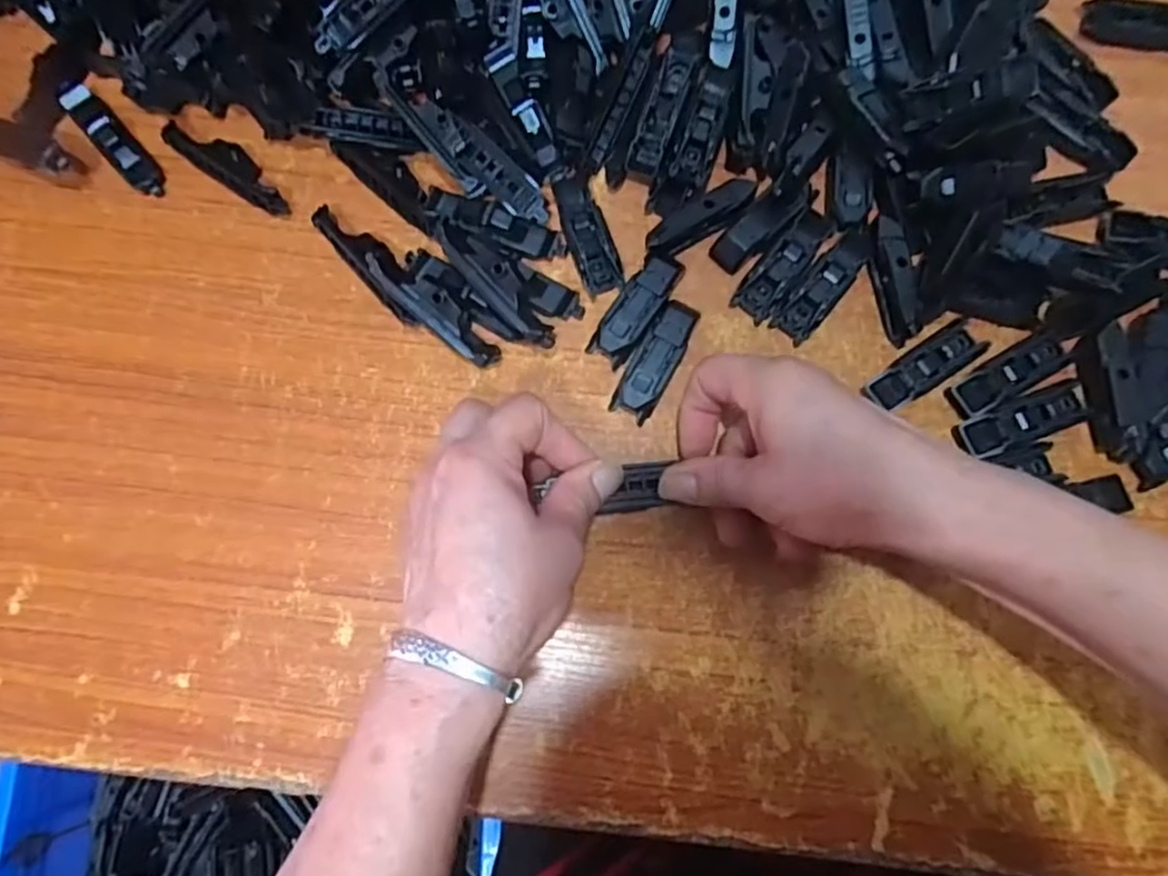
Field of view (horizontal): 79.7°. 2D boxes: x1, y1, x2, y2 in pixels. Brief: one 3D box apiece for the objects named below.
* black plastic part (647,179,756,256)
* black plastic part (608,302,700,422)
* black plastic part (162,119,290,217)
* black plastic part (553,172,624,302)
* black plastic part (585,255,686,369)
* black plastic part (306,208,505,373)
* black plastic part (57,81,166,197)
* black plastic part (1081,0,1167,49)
[{"bbox_3d":[0.061,-0.117,0.364,0.063,0.010,0.016,-32,79,-7],"label":"black plastic part"},{"bbox_3d":[0.038,-0.041,0.359,0.022,0.014,0.066,29,79,6],"label":"black plastic part"},{"bbox_3d":[-0.195,-0.150,0.385,0.078,0.016,0.021,31,79,6],"label":"black plastic part"},{"bbox_3d":[0.002,-0.110,0.373,0.022,0.011,0.066,-18,78,-4],"label":"black plastic part"},{"bbox_3d":[0.028,-0.068,0.363,0.022,0.012,0.065,35,80,7],"label":"black plastic part"},{"bbox_3d":[-0.095,-0.079,0.361,0.122,0.025,0.024,40,80,8],"label":"black plastic part"},{"bbox_3d":[-0.263,-0.167,0.385,0.017,0.017,0.082,-43,81,-9],"label":"black plastic part"},{"bbox_3d":[0.322,-0.237,0.400,0.064,0.009,0.025,9,77,2],"label":"black plastic part"}]

